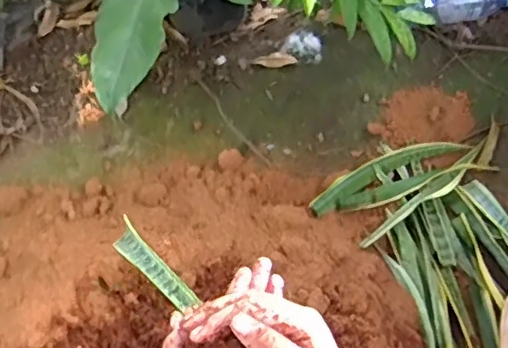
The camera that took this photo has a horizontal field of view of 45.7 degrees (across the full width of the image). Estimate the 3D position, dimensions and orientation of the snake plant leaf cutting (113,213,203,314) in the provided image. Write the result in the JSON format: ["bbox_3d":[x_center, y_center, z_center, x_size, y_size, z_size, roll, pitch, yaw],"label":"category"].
[{"bbox_3d":[-0.100,0.083,0.569,0.027,0.012,0.191,-35,29,-17],"label":"snake plant leaf cutting"}]

